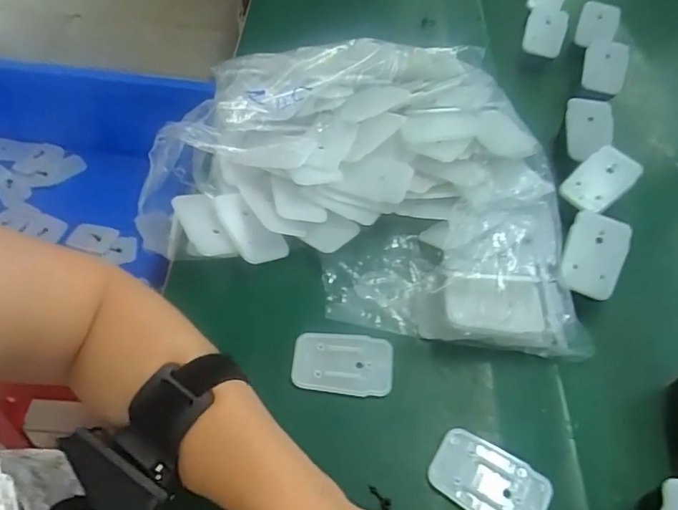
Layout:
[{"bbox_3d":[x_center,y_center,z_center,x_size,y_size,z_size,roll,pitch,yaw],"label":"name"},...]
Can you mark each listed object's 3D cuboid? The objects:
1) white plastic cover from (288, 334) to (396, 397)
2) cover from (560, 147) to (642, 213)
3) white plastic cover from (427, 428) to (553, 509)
[{"bbox_3d":[0.003,0.076,0.364,0.070,0.004,0.044,6,55,3],"label":"white plastic cover"},{"bbox_3d":[0.228,-0.065,0.448,0.067,0.007,0.040,-42,72,-6],"label":"cover"},{"bbox_3d":[0.093,0.141,0.318,0.070,0.004,0.044,29,59,18],"label":"white plastic cover"}]

